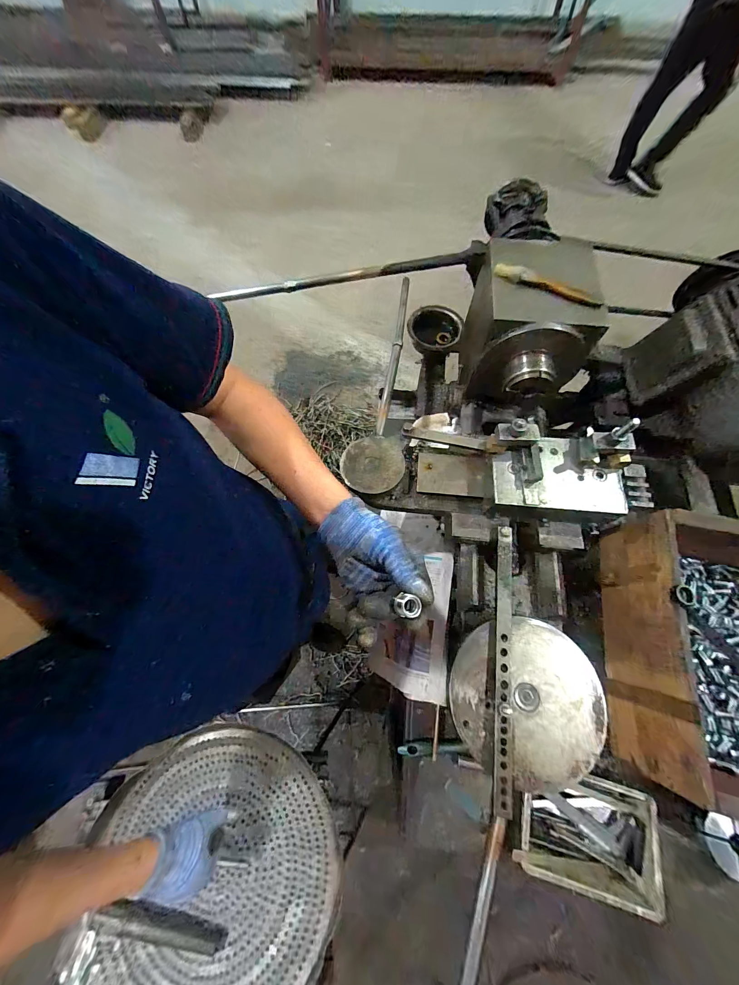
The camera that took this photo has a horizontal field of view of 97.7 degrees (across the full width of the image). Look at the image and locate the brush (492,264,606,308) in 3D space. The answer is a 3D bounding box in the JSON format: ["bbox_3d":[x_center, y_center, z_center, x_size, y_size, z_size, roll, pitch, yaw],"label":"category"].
[{"bbox_3d":[0.249,-0.290,0.449,0.151,0.022,0.012,24,71,10],"label":"brush"}]

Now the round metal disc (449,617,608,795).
[{"bbox_3d":[0.198,0.257,0.408,0.181,0.011,0.181,0,69,1],"label":"round metal disc"}]

